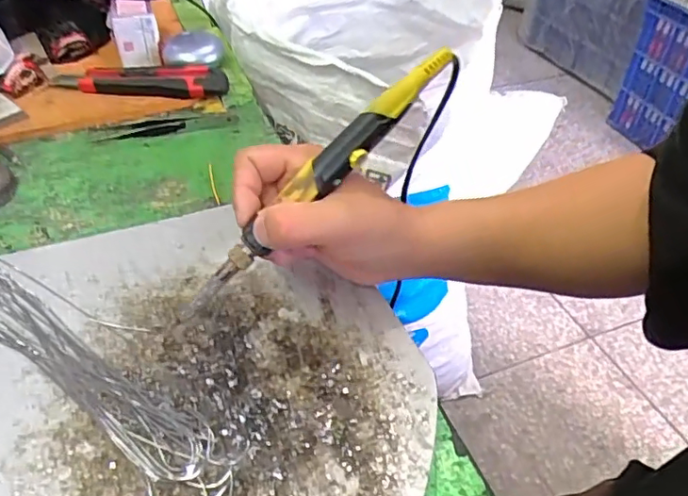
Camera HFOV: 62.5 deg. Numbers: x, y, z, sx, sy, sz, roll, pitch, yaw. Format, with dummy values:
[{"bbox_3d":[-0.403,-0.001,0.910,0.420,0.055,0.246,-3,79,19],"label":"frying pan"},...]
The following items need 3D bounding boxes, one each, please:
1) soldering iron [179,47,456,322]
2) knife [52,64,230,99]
[{"bbox_3d":[-0.014,-0.036,0.301,0.191,0.016,0.016,-44,47,4],"label":"soldering iron"},{"bbox_3d":[-0.195,-0.160,0.547,0.171,0.024,0.041,5,42,2],"label":"knife"}]

